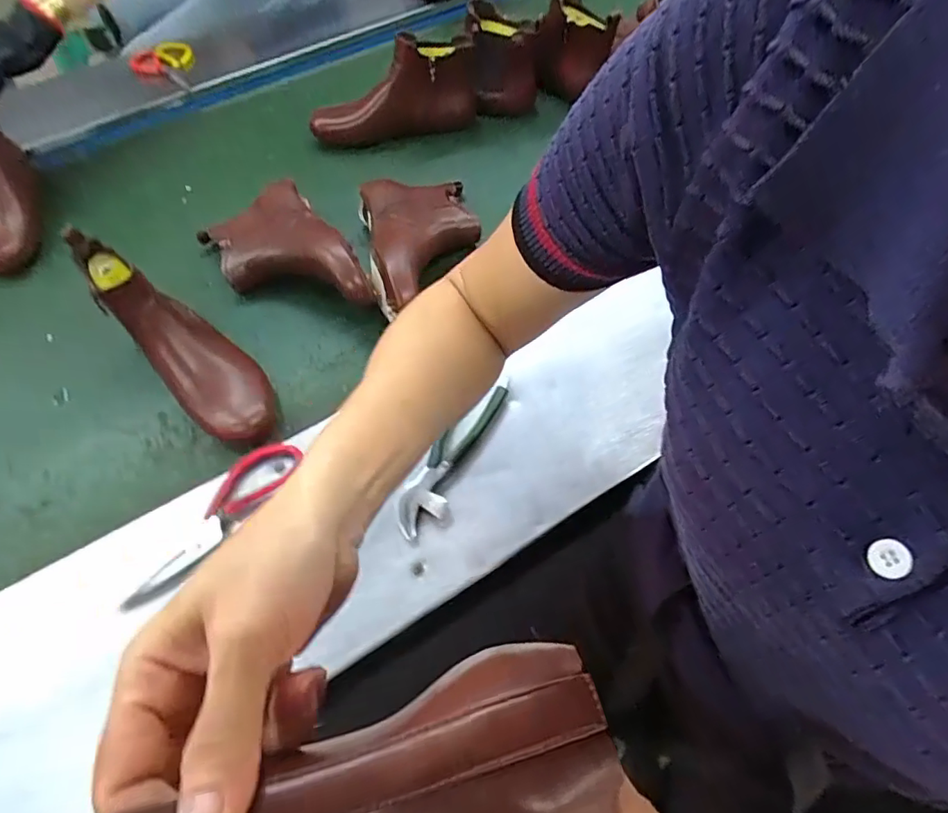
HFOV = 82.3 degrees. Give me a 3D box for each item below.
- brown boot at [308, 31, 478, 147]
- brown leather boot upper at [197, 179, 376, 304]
[{"bbox_3d":[-0.124,-0.479,0.840,0.255,0.154,0.076,-8,58,-2],"label":"brown boot"},{"bbox_3d":[-0.243,-0.194,0.699,0.134,0.092,0.258,-36,63,-18],"label":"brown leather boot upper"}]

